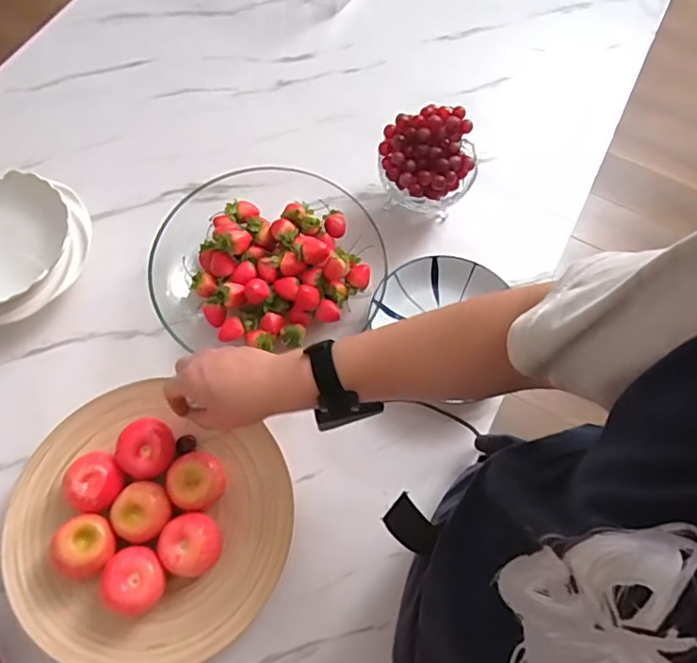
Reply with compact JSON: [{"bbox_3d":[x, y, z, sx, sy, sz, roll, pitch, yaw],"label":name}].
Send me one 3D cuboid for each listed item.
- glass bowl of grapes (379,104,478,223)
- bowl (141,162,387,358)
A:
[{"bbox_3d":[0.104,-0.216,0.725,0.120,0.110,0.120,1,67,-3],"label":"glass bowl of grapes"},{"bbox_3d":[-0.105,-0.108,0.695,0.270,0.093,0.270,1,67,-3],"label":"bowl"}]

